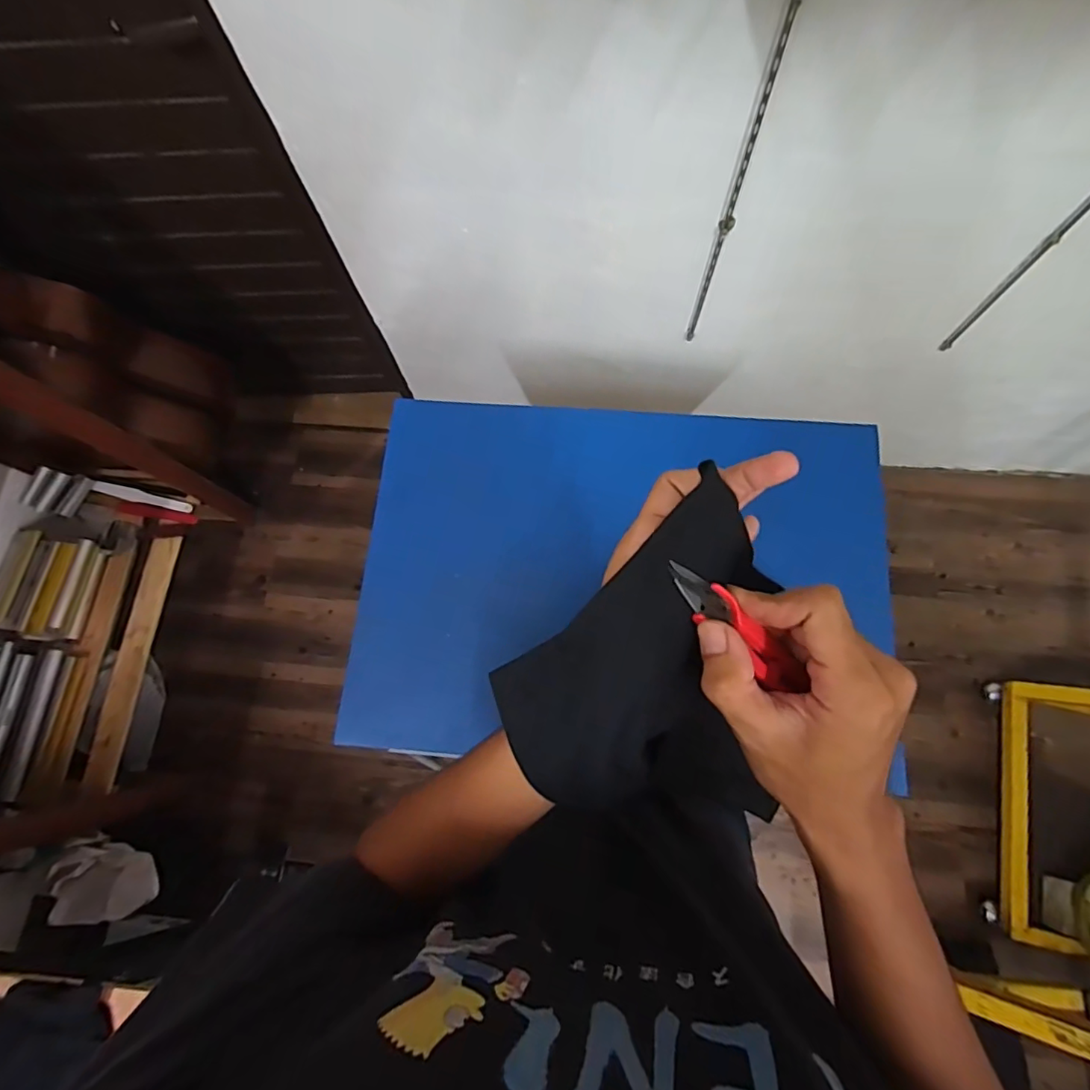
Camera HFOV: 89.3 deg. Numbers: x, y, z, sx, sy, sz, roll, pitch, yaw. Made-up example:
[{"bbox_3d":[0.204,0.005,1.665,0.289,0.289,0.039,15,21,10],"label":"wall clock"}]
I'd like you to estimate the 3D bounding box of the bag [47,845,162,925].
[{"bbox_3d":[-0.908,0.696,1.141,0.165,0.097,0.147,-1,73,2],"label":"bag"}]

